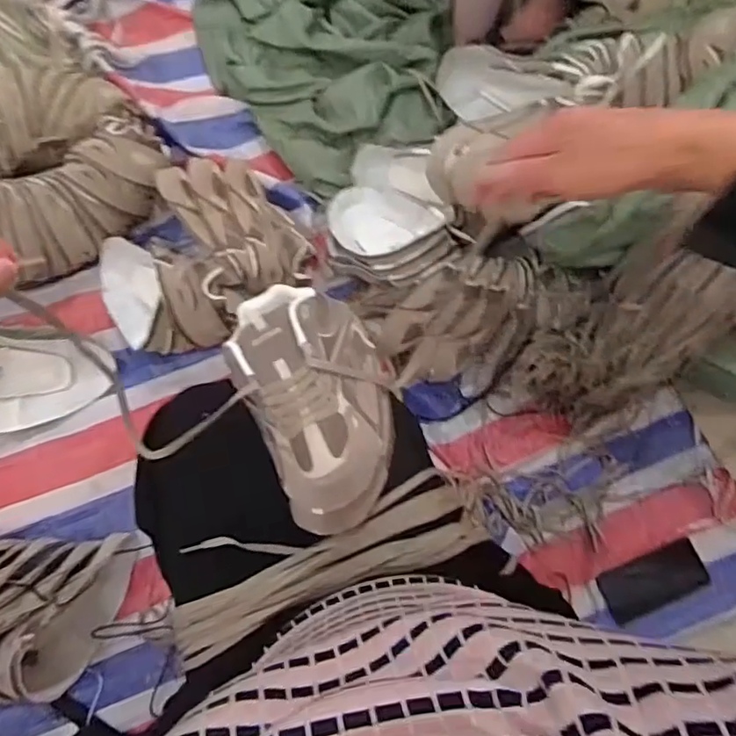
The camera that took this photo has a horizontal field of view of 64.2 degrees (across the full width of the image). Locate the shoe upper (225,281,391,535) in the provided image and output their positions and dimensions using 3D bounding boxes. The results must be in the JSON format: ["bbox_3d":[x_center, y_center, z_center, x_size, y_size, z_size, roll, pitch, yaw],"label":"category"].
[{"bbox_3d":[-0.048,0.023,0.582,0.139,0.052,0.251,-26,75,-7],"label":"shoe upper"}]

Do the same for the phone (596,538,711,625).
[{"bbox_3d":[0.435,0.325,0.896,0.158,0.017,0.073,-26,73,3],"label":"phone"}]

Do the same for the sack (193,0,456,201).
[{"bbox_3d":[-0.072,-0.651,1.148,0.488,0.125,0.614,-12,73,-3],"label":"sack"}]

